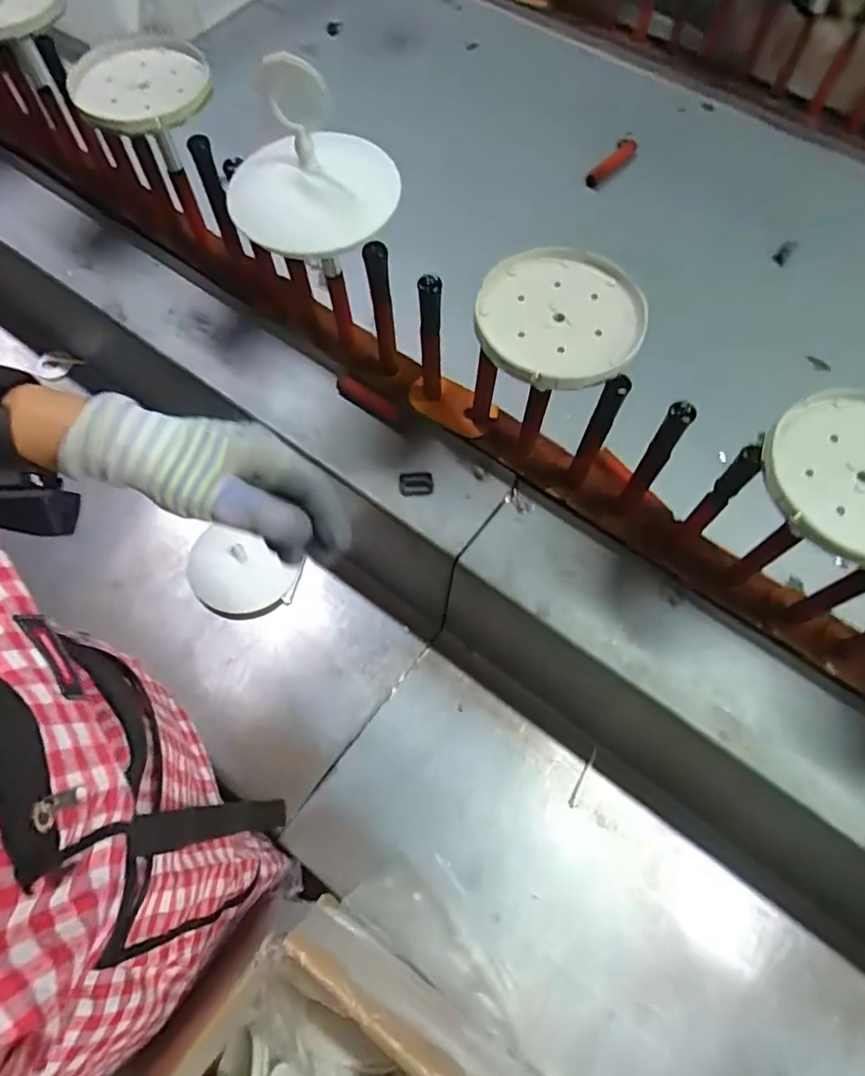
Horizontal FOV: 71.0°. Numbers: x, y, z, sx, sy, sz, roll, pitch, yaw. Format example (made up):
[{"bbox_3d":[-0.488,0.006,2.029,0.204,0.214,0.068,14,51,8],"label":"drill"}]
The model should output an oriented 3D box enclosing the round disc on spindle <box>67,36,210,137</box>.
[{"bbox_3d":[-0.239,-0.376,0.500,0.109,0.025,0.111,1,62,-2],"label":"round disc on spindle"}]

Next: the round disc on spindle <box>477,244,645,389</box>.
[{"bbox_3d":[0.083,-0.147,0.403,0.108,0.017,0.109,1,62,-2],"label":"round disc on spindle"}]

